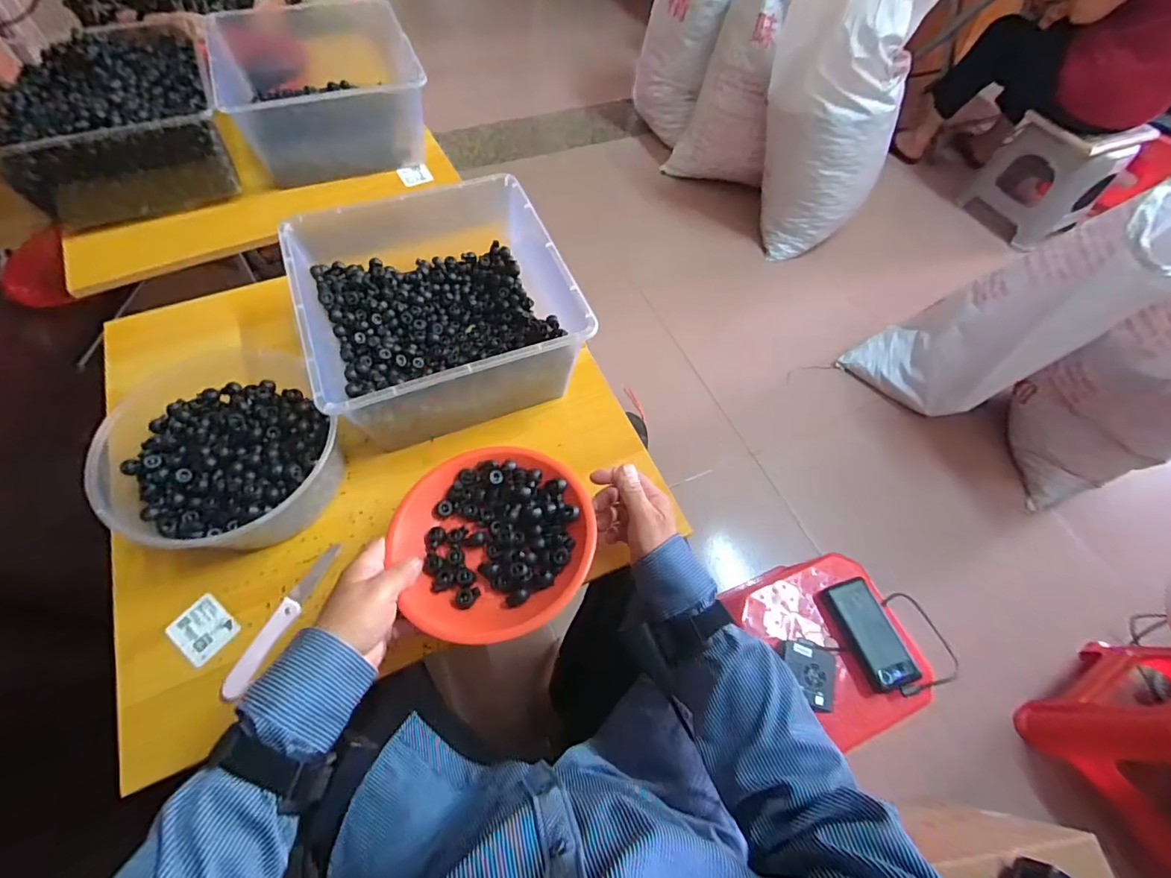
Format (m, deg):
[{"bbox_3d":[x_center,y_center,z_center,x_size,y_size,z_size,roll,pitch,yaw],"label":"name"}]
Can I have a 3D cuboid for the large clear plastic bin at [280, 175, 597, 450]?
[{"bbox_3d":[-0.187,-0.168,0.652,0.302,0.137,0.315,-20,65,-14],"label":"large clear plastic bin"}]

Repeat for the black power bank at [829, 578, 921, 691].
[{"bbox_3d":[0.436,0.297,0.771,0.068,0.033,0.153,-14,63,-12],"label":"black power bank"}]

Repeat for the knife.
[{"bbox_3d":[-0.318,0.188,0.534,0.021,0.012,0.167,24,62,9],"label":"knife"}]

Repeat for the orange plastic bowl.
[{"bbox_3d":[-0.089,0.090,0.486,0.180,0.031,0.192,2,61,-3],"label":"orange plastic bowl"}]

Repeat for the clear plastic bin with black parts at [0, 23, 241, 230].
[{"bbox_3d":[-0.731,-0.491,0.794,0.309,0.138,0.270,-24,66,-16],"label":"clear plastic bin with black parts"}]

